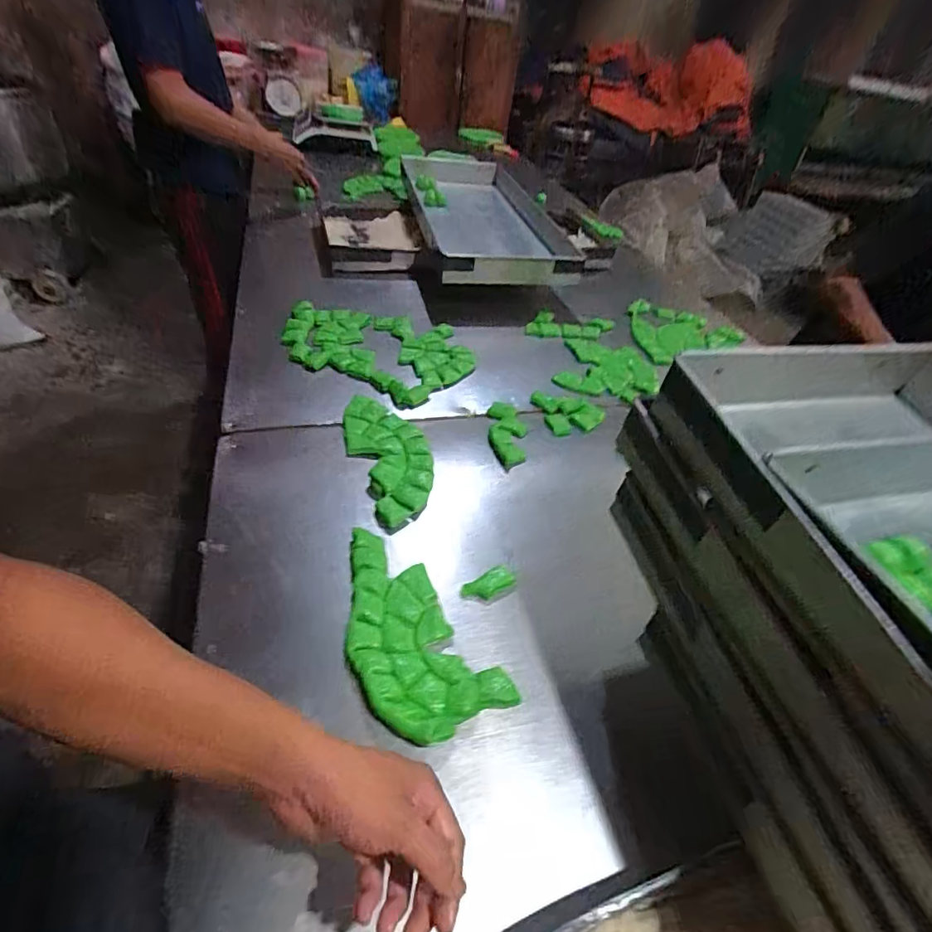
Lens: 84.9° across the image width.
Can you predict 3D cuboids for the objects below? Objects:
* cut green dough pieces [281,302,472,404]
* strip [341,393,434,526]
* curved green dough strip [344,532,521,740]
[{"bbox_3d":[-0.180,-0.251,1.025,0.389,0.022,0.278,24,44,14],"label":"cut green dough pieces"},{"bbox_3d":[-0.120,-0.025,0.793,0.113,0.024,0.276,-14,48,-24],"label":"strip"},{"bbox_3d":[-0.074,0.186,0.580,0.128,0.029,0.256,-21,51,-30],"label":"curved green dough strip"}]

